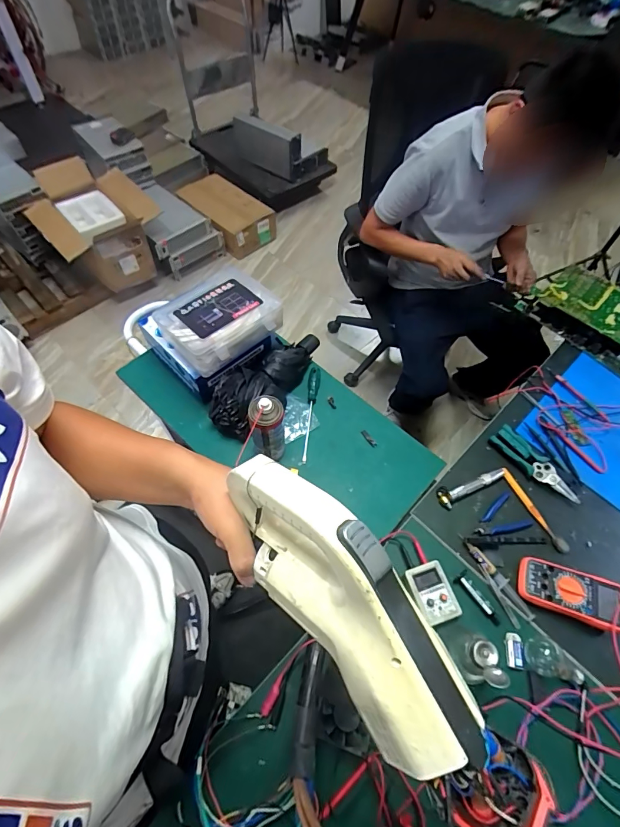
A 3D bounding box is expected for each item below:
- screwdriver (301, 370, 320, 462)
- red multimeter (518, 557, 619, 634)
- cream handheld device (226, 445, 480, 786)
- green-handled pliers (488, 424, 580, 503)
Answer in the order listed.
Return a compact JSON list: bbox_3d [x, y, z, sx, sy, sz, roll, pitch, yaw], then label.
[{"bbox_3d":[0.000,-0.003,0.912,0.026,0.021,0.226,7,73,2],"label":"screwdriver"},{"bbox_3d":[0.458,0.317,0.706,0.172,0.041,0.081,18,60,8],"label":"red multimeter"},{"bbox_3d":[0.021,0.129,0.281,0.066,0.089,0.236,-33,68,-20],"label":"cream handheld device"},{"bbox_3d":[0.469,0.109,0.835,0.063,0.029,0.194,-32,65,-20],"label":"green-handled pliers"}]

